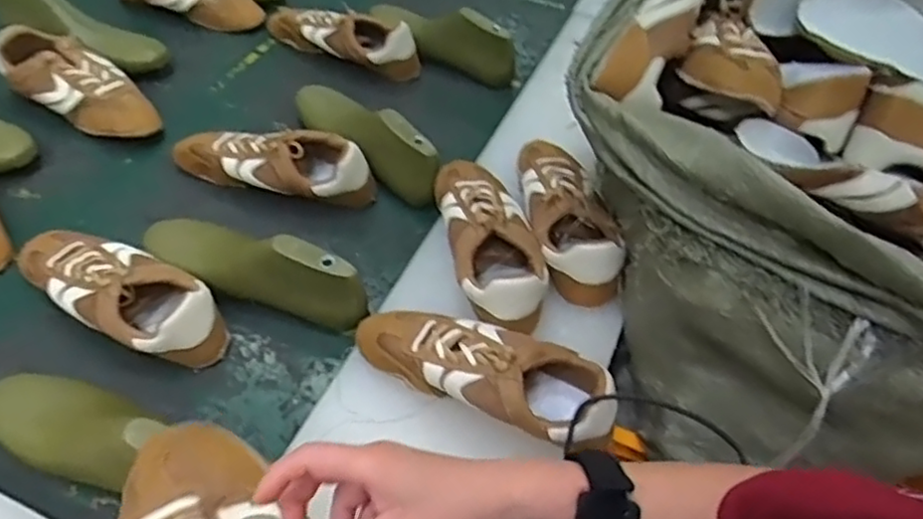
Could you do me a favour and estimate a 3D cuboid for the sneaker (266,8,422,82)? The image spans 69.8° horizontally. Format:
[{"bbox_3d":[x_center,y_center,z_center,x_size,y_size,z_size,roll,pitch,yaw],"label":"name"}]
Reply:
[{"bbox_3d":[-0.190,-0.359,1.044,0.269,0.072,0.083,26,54,12],"label":"sneaker"}]

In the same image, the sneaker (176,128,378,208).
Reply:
[{"bbox_3d":[-0.242,-0.119,0.846,0.261,0.086,0.084,8,52,-1],"label":"sneaker"}]

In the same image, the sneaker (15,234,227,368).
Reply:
[{"bbox_3d":[-0.367,0.032,0.704,0.252,0.067,0.095,27,54,13],"label":"sneaker"}]

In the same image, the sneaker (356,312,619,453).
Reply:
[{"bbox_3d":[0.021,0.099,0.630,0.251,0.076,0.089,25,53,11],"label":"sneaker"}]

